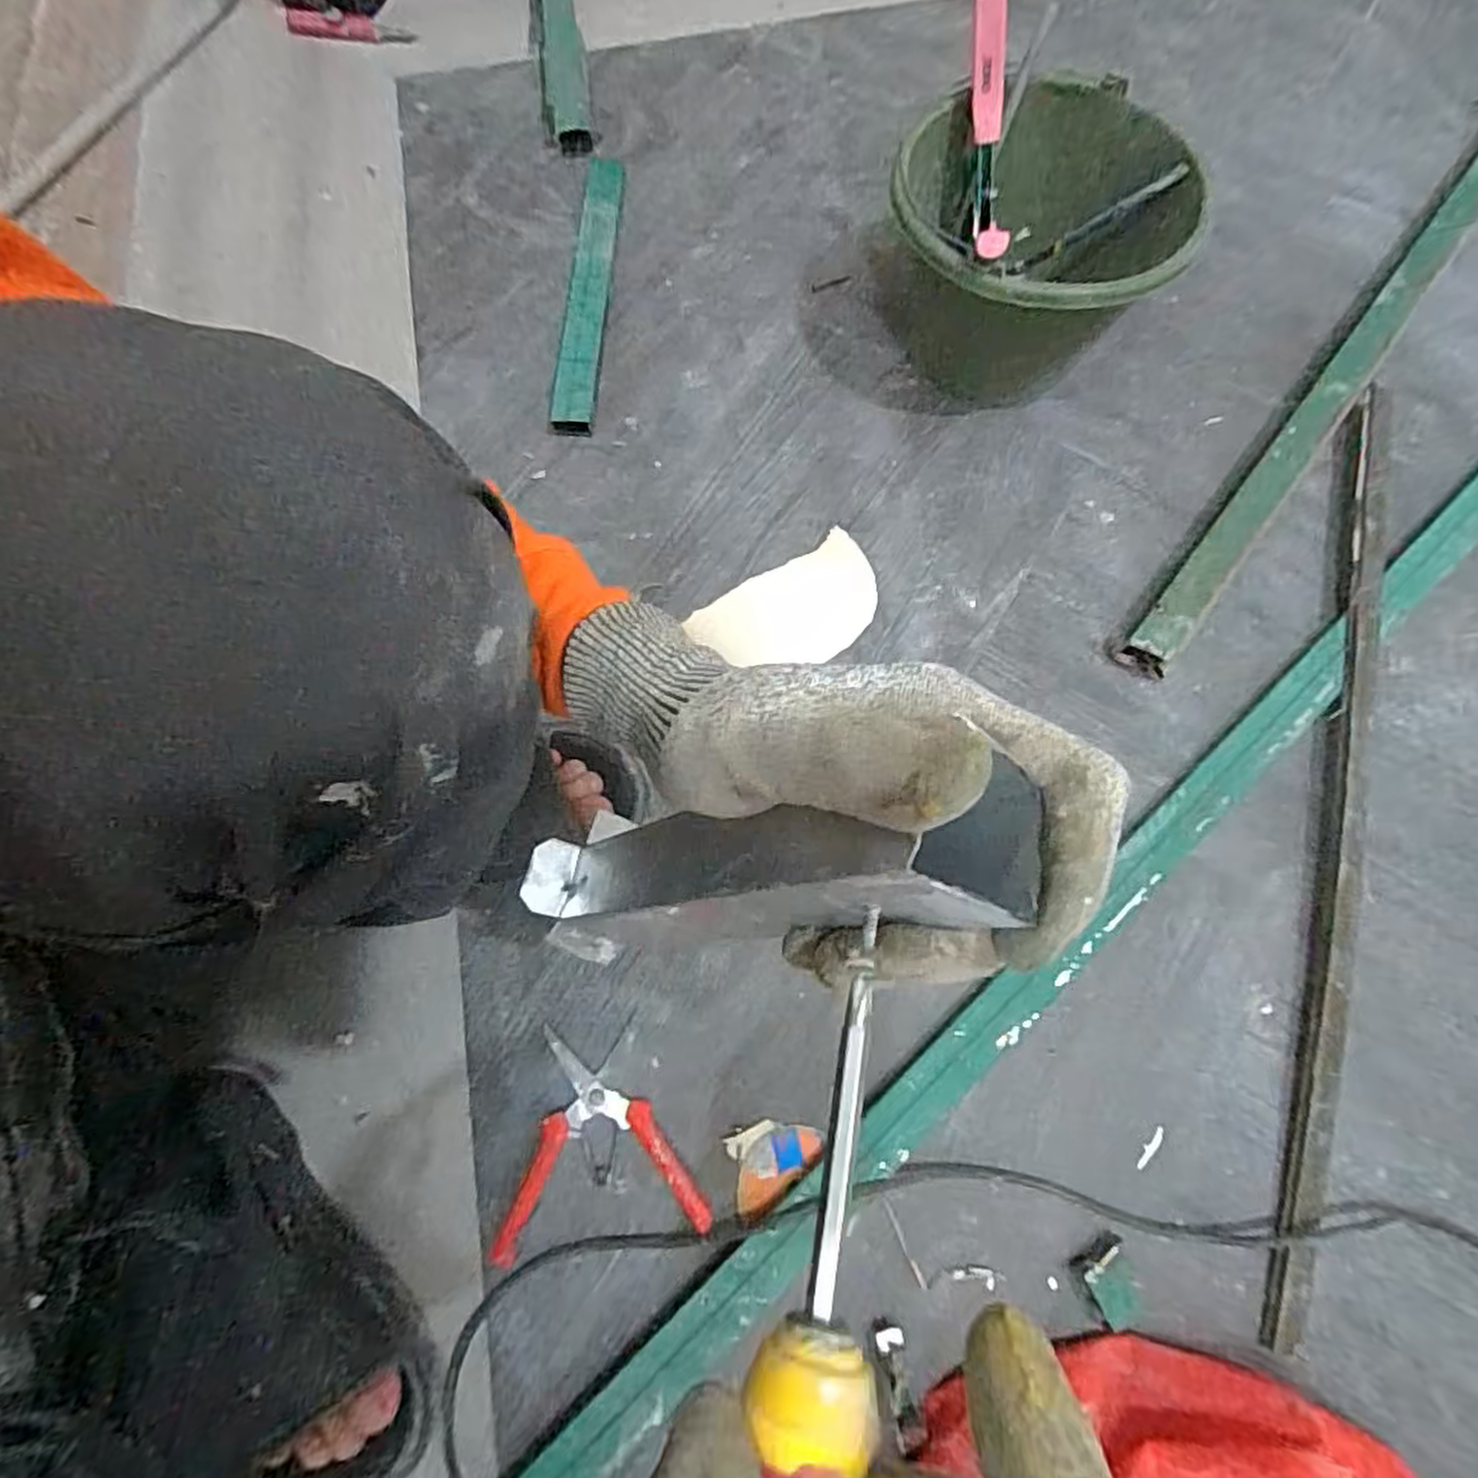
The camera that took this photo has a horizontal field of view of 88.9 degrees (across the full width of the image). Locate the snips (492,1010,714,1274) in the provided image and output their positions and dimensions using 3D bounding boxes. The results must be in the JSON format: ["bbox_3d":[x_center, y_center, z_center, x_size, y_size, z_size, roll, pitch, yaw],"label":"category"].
[{"bbox_3d":[-0.101,0.276,0.527,0.137,0.026,0.134,-9,73,-2],"label":"snips"}]

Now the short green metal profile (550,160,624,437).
[{"bbox_3d":[-0.156,-0.470,0.787,0.045,0.023,0.381,2,71,2],"label":"short green metal profile"}]

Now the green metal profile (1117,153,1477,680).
[{"bbox_3d":[0.717,-0.519,0.761,0.047,0.046,1.225,37,77,12],"label":"green metal profile"}]

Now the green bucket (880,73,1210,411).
[{"bbox_3d":[0.251,-0.427,0.684,0.247,0.187,0.264,15,74,6],"label":"green bucket"}]

